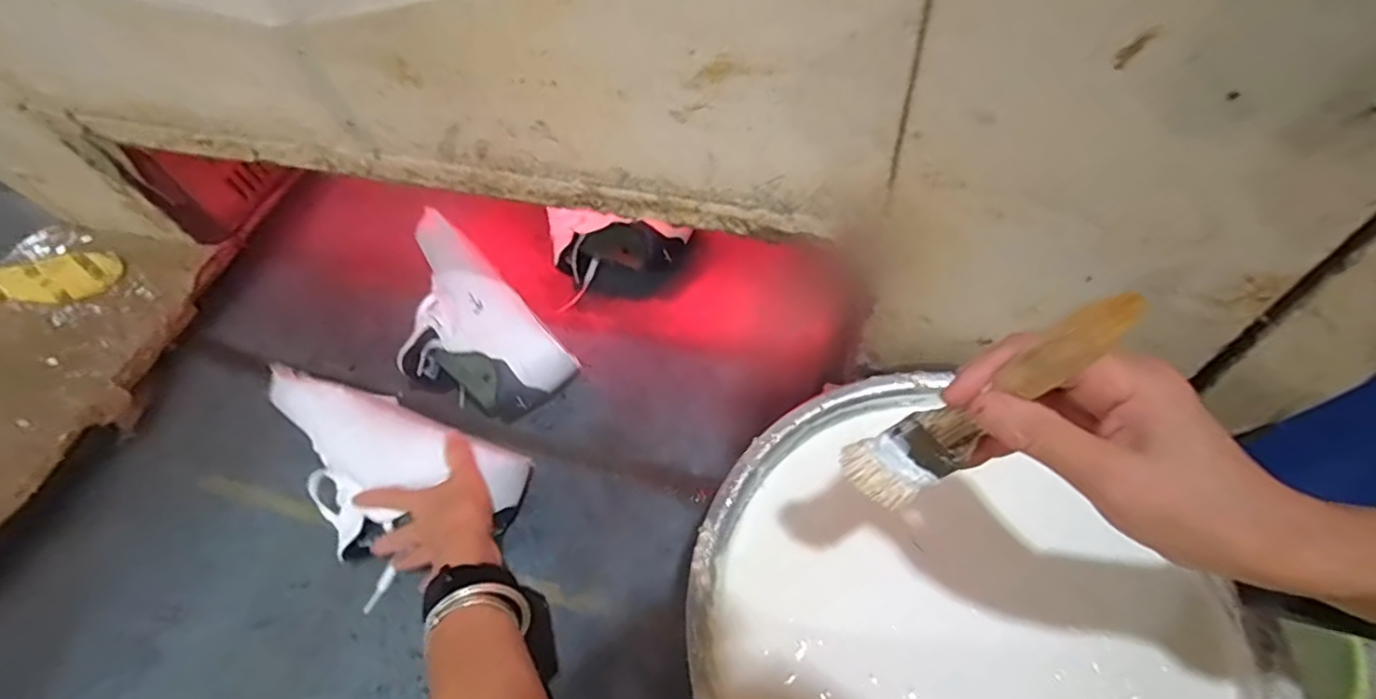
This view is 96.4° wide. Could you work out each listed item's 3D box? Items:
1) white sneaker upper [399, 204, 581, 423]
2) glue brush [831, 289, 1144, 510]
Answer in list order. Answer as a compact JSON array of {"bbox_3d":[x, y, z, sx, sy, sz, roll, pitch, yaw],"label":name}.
[{"bbox_3d":[-0.243,-0.024,0.654,0.134,0.099,0.256,-41,62,-17],"label":"white sneaker upper"},{"bbox_3d":[0.131,0.028,0.269,0.036,0.142,0.010,47,36,1],"label":"glue brush"}]

